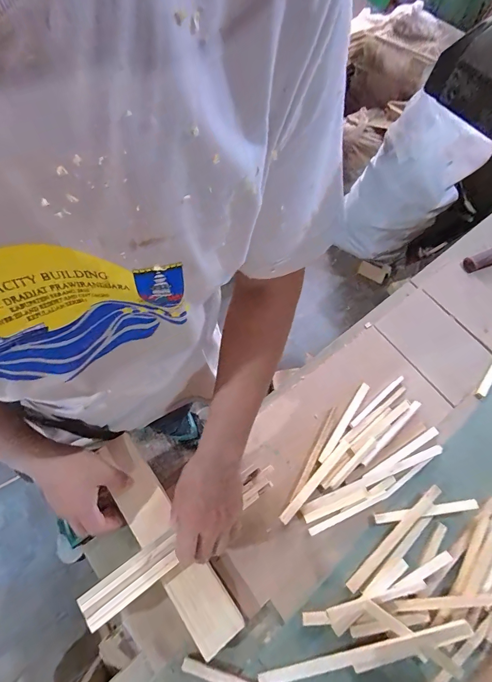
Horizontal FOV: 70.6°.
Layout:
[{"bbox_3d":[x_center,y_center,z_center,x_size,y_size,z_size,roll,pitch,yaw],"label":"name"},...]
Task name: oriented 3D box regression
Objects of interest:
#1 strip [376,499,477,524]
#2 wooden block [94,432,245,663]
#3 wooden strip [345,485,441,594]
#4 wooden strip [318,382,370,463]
[{"bbox_3d":[0.286,0.269,0.550,0.166,0.007,0.015,-6,66,-6],"label":"strip"},{"bbox_3d":[-0.118,0.275,0.497,0.065,0.020,0.307,-32,73,-16],"label":"wooden block"},{"bbox_3d":[0.230,0.300,0.533,0.205,0.015,0.019,-38,72,-18],"label":"wooden strip"},{"bbox_3d":[0.173,0.140,0.608,0.017,0.005,0.163,34,68,12],"label":"wooden strip"}]

